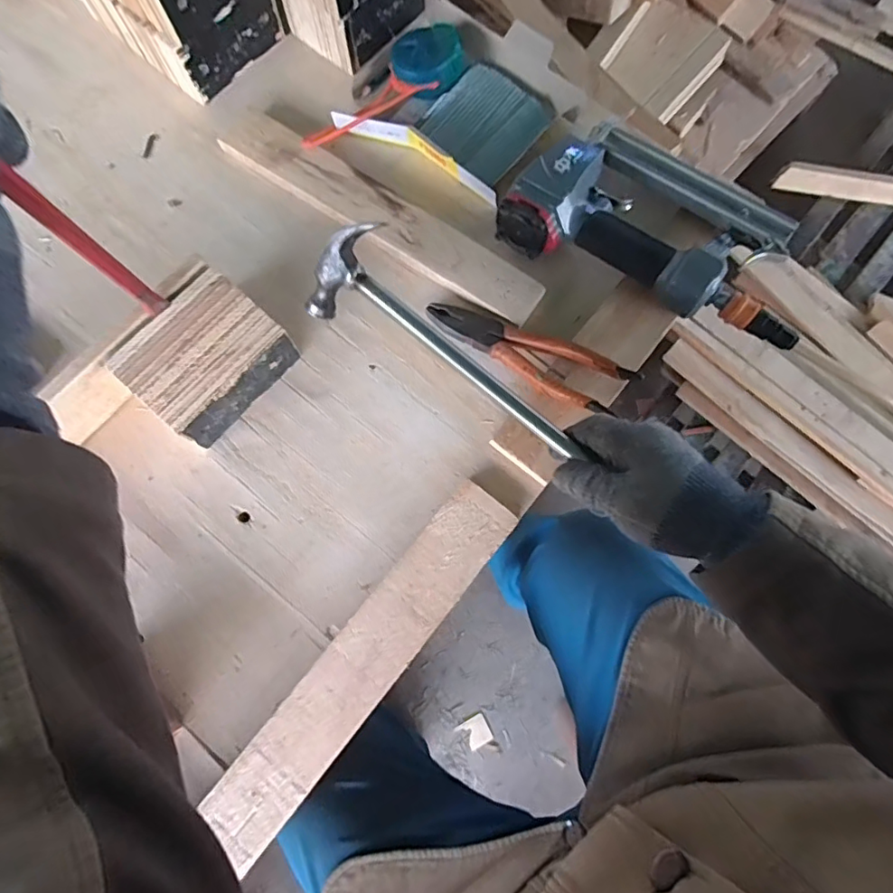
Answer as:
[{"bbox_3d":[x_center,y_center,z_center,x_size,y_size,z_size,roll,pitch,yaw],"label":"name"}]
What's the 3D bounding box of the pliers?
[{"bbox_3d":[0.068,-0.085,0.467,0.184,0.022,0.054,30,78,6],"label":"pliers"}]

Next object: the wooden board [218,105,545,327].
[{"bbox_3d":[-0.068,-0.225,0.509,0.355,0.016,0.056,35,79,7],"label":"wooden board"}]

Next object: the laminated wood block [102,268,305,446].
[{"bbox_3d":[-0.203,-0.074,0.451,0.094,0.054,0.120,42,80,8],"label":"laminated wood block"}]

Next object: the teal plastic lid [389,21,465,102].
[{"bbox_3d":[-0.018,-0.383,0.533,0.069,0.021,0.065,-8,89,9],"label":"teal plastic lid"}]

